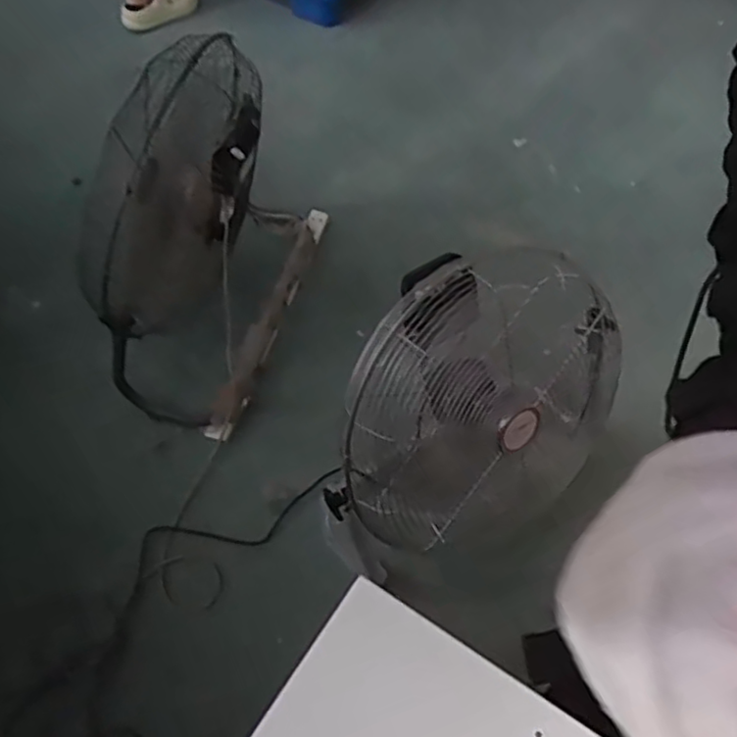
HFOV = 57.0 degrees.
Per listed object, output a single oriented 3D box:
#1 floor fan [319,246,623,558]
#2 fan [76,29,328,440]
[{"bbox_3d":[0.189,0.067,1.093,0.465,0.428,0.266,-21,58,-14],"label":"floor fan"},{"bbox_3d":[-0.306,-0.304,1.299,0.273,0.568,0.625,11,56,7],"label":"fan"}]

